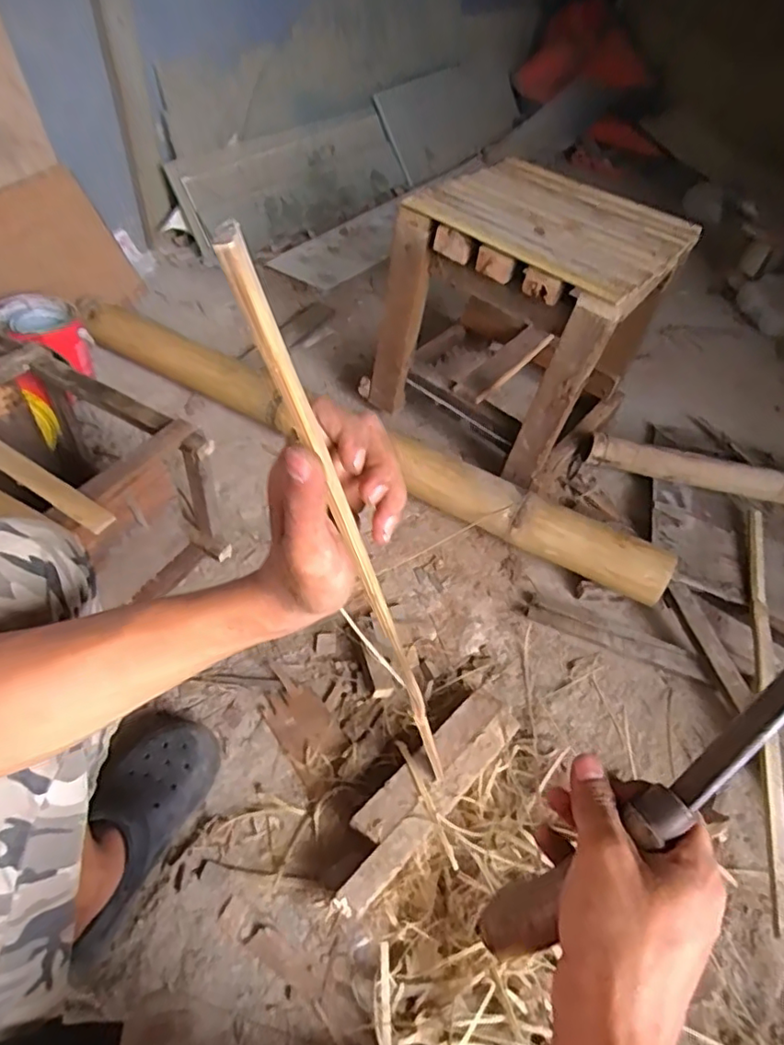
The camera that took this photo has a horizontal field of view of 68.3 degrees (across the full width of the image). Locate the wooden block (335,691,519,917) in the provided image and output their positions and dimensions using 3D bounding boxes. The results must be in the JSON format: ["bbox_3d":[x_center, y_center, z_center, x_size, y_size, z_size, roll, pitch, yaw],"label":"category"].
[{"bbox_3d":[0.042,0.348,0.742,0.318,0.055,0.081,-35,61,-30],"label":"wooden block"}]

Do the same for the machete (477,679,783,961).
[{"bbox_3d":[0.179,0.107,0.297,0.353,0.029,0.029,-44,59,6],"label":"machete"}]

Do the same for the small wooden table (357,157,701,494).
[{"bbox_3d":[0.244,-0.385,1.082,0.417,0.409,0.409,34,57,23],"label":"small wooden table"}]

